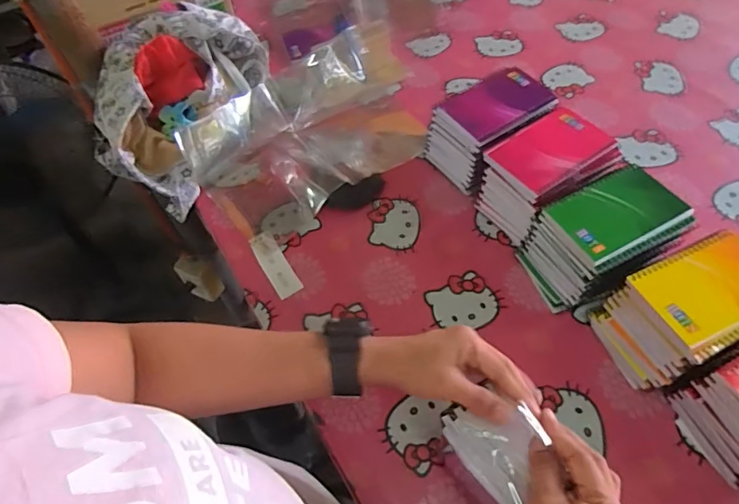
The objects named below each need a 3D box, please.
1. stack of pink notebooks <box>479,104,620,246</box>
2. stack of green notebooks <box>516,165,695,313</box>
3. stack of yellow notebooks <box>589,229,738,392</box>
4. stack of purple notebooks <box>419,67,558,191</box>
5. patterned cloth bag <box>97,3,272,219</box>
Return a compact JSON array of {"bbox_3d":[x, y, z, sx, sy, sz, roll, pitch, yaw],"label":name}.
[{"bbox_3d":[0.218,-0.090,0.597,0.134,0.118,0.097,-29,60,-13],"label":"stack of pink notebooks"},{"bbox_3d":[0.265,-0.011,0.546,0.141,0.109,0.098,-21,59,-9],"label":"stack of green notebooks"},{"bbox_3d":[0.326,0.062,0.493,0.142,0.109,0.101,-23,59,-10],"label":"stack of yellow notebooks"},{"bbox_3d":[0.159,-0.164,0.652,0.139,0.116,0.108,-32,60,-16],"label":"stack of purple notebooks"},{"bbox_3d":[-0.276,-0.247,0.723,0.209,0.141,0.313,28,64,20],"label":"patterned cloth bag"}]

